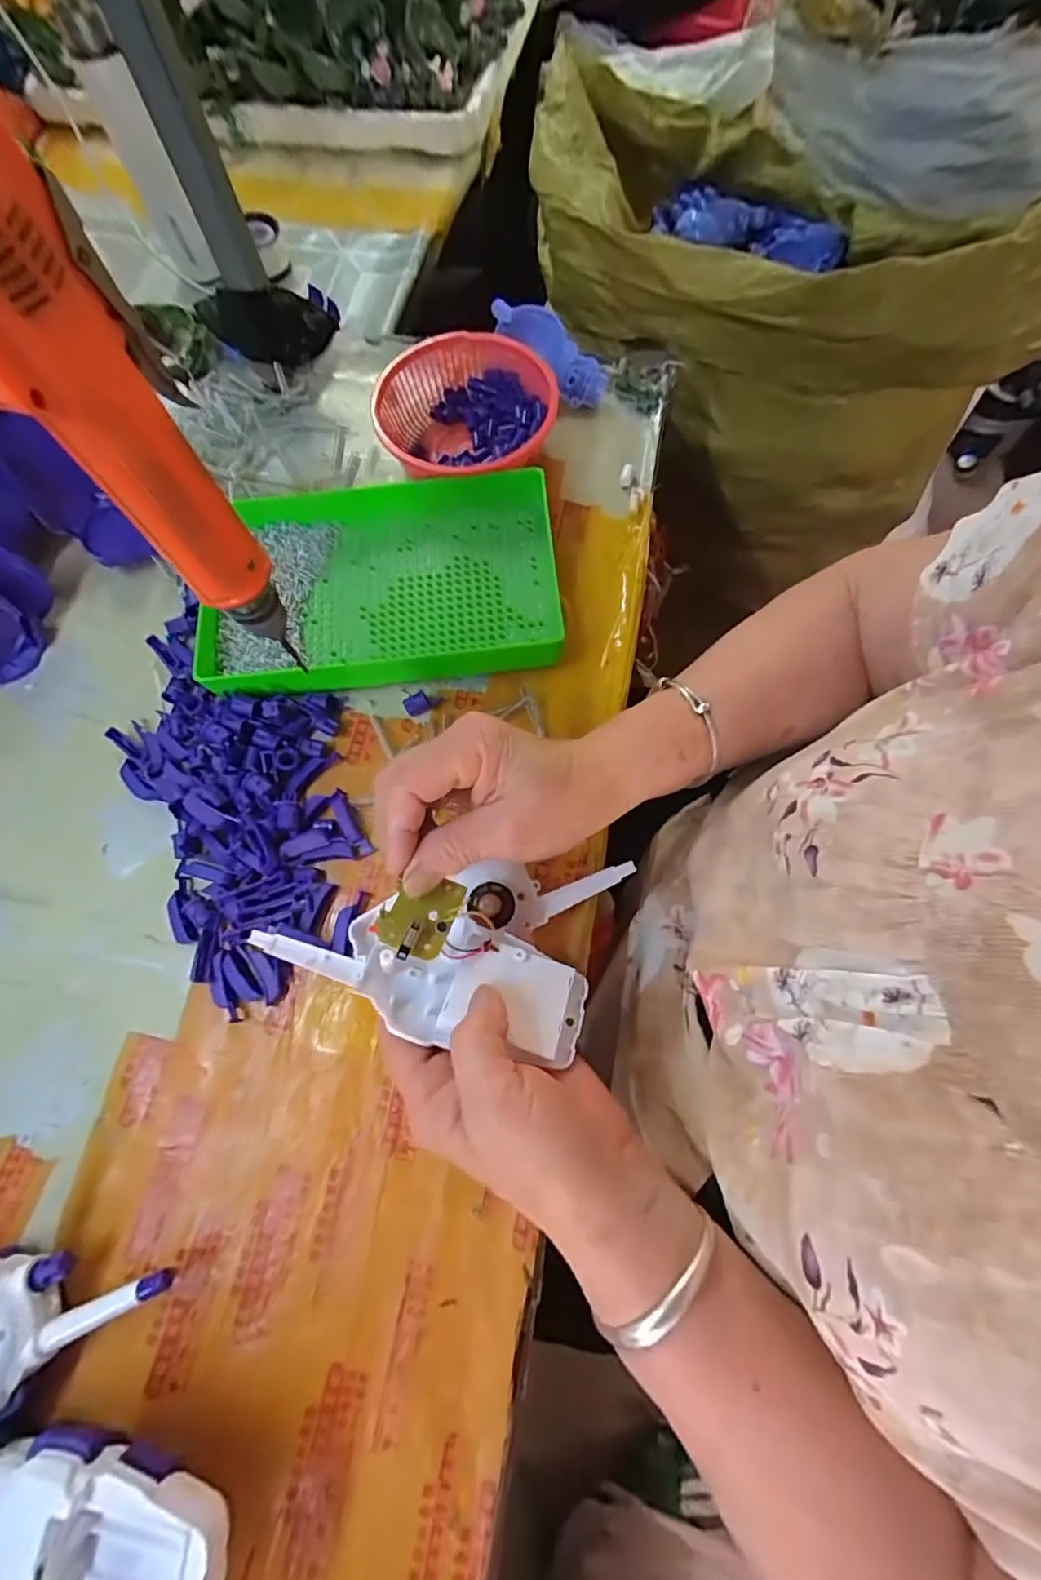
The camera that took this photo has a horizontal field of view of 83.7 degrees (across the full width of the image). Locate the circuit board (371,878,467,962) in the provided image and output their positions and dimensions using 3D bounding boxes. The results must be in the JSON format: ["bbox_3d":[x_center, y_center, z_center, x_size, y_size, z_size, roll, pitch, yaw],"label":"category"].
[{"bbox_3d":[-0.048,0.059,0.277,0.032,0.007,0.045,22,50,1],"label":"circuit board"}]

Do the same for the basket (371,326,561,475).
[{"bbox_3d":[-0.045,-0.282,0.450,0.128,0.047,0.131,-1,71,3],"label":"basket"}]

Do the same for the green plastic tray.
[{"bbox_3d":[-0.096,-0.150,0.414,0.246,0.037,0.165,-4,71,2],"label":"green plastic tray"}]

